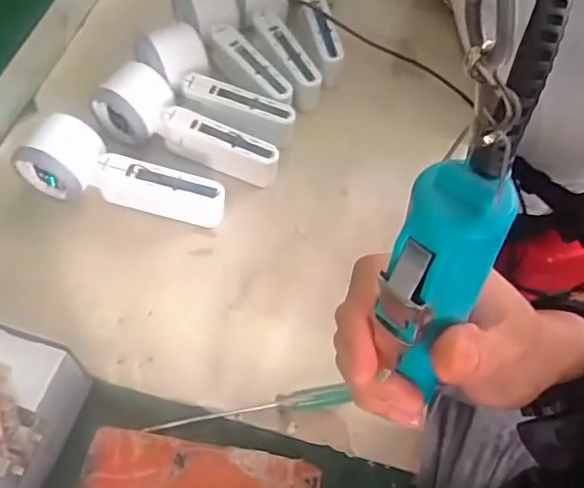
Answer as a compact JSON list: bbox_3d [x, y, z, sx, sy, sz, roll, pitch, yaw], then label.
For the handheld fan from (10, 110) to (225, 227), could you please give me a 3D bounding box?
[{"bbox_3d":[-0.138,-0.052,0.466,0.163,0.056,0.052,20,63,9],"label":"handheld fan"}]

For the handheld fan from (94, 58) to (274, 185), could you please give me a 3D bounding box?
[{"bbox_3d":[-0.081,-0.101,0.497,0.152,0.053,0.061,24,63,11],"label":"handheld fan"}]

